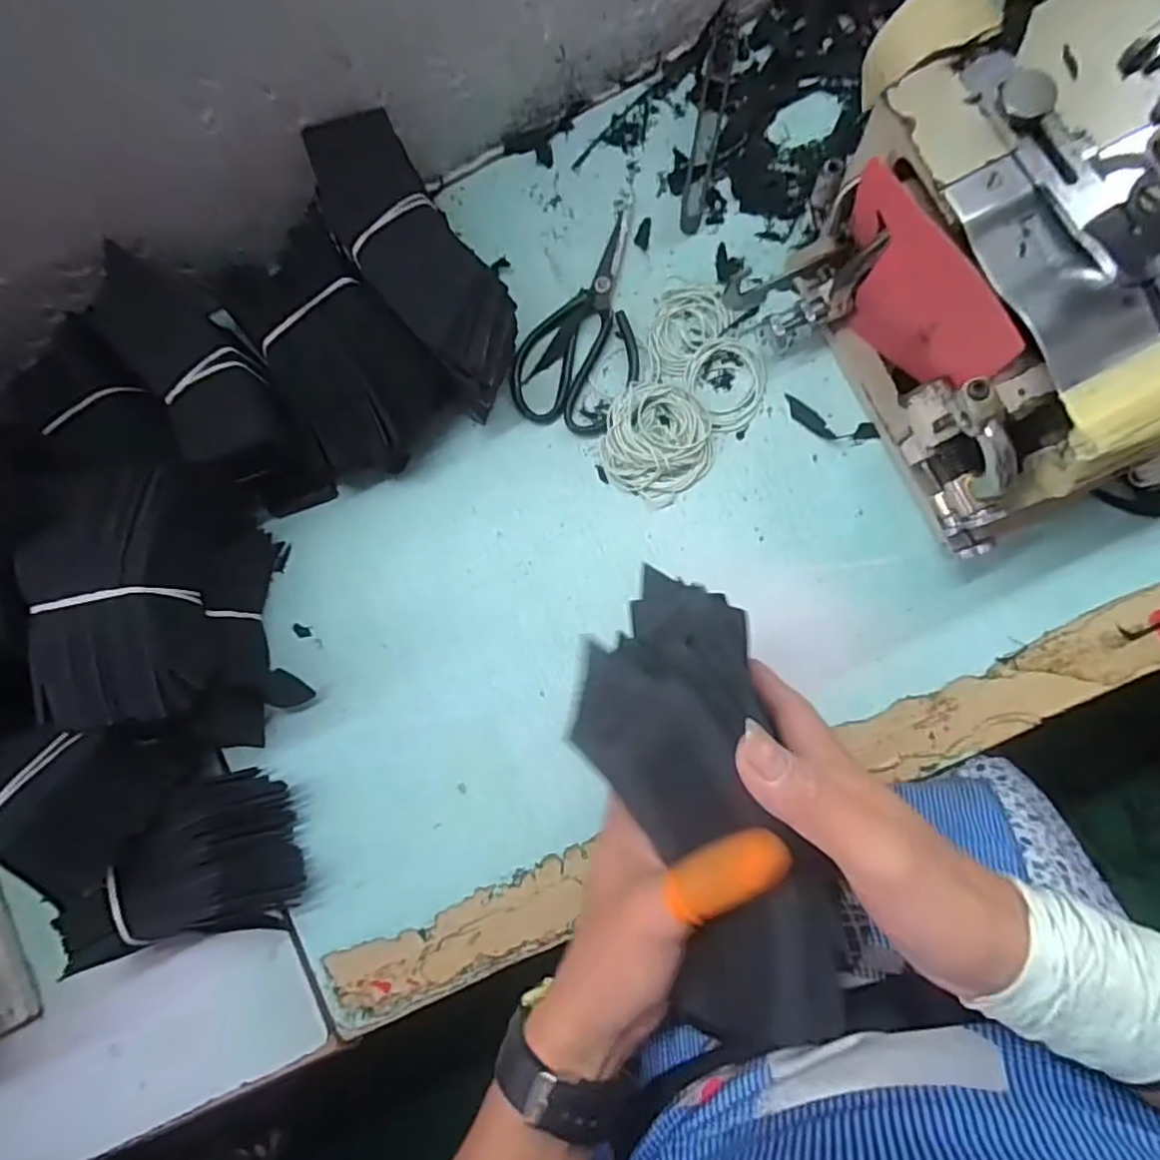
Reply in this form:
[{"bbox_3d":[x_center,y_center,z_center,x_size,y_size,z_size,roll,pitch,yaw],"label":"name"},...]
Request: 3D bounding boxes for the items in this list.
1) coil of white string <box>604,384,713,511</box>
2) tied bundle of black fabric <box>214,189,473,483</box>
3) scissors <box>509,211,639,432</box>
[{"bbox_3d":[0.055,-0.100,0.462,0.076,0.022,0.078,0,87,7],"label":"coil of white string"},{"bbox_3d":[-0.172,-0.158,0.466,0.112,0.069,0.184,-42,83,3],"label":"tied bundle of black fabric"},{"bbox_3d":[0.015,-0.183,0.477,0.083,0.009,0.161,34,91,8],"label":"scissors"}]

